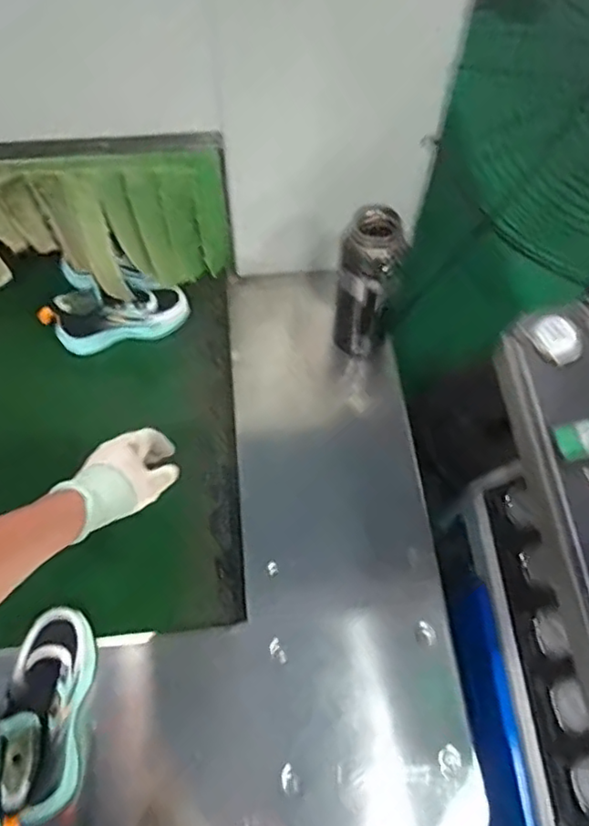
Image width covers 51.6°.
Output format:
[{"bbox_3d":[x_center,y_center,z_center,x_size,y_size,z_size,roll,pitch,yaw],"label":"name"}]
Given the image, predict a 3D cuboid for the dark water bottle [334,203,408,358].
[{"bbox_3d":[0.092,-0.159,0.818,0.080,0.226,0.084,13,63,5],"label":"dark water bottle"}]

